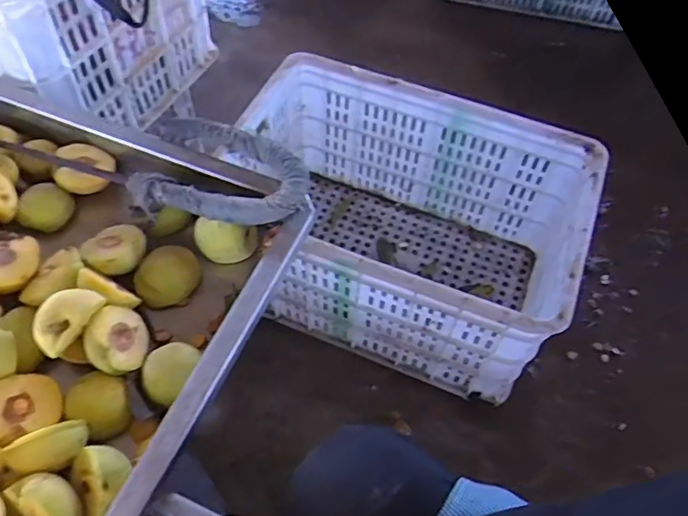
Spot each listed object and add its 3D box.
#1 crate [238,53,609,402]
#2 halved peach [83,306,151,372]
[{"bbox_3d":[0.091,-0.051,0.954,0.524,0.288,0.373,22,57,12],"label":"crate"},{"bbox_3d":[-0.193,0.070,0.496,0.056,0.022,0.052,62,25,1],"label":"halved peach"}]

